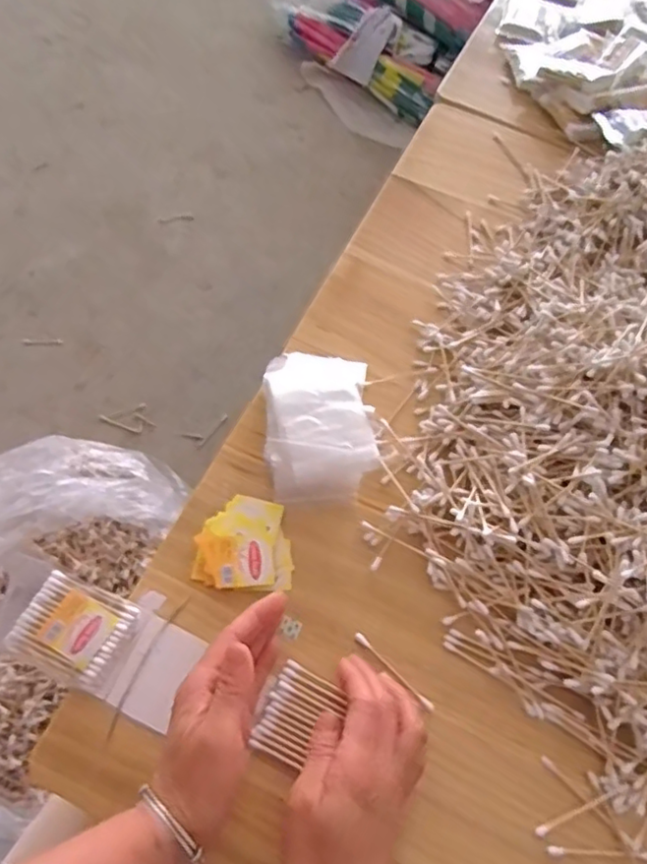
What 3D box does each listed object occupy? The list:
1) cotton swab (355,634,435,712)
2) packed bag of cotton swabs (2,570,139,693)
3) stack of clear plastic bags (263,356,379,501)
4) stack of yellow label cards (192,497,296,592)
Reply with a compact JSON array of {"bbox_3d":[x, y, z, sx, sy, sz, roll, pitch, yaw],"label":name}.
[{"bbox_3d":[0.049,0.166,0.426,0.070,0.009,0.005,41,66,14],"label":"cotton swab"},{"bbox_3d":[-0.171,0.133,0.419,0.069,0.011,0.059,25,63,6],"label":"packed bag of cotton swabs"},{"bbox_3d":[-0.002,-0.006,0.489,0.089,0.032,0.123,-1,63,-4],"label":"stack of clear plastic bags"},{"bbox_3d":[-0.058,0.081,0.454,0.069,0.013,0.067,3,63,-5],"label":"stack of yellow label cards"}]

